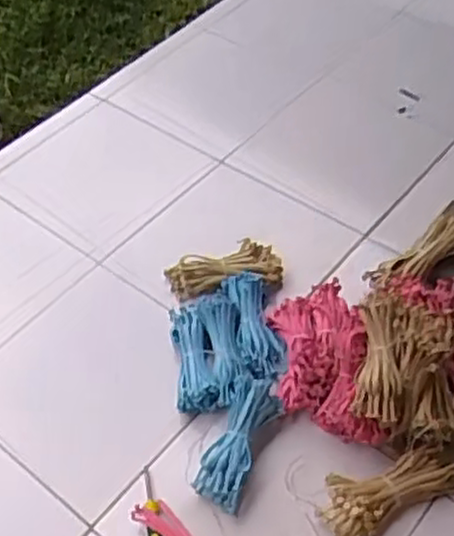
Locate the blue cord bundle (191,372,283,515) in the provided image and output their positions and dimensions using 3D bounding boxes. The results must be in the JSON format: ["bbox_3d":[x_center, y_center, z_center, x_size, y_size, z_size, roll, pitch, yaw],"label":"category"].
[{"bbox_3d":[0.021,0.287,1.237,0.088,0.051,0.225,16,63,18],"label":"blue cord bundle"}]

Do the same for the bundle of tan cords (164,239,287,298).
[{"bbox_3d":[-0.003,0.007,1.472,0.228,0.064,0.084,-8,49,-3],"label":"bundle of tan cords"}]

